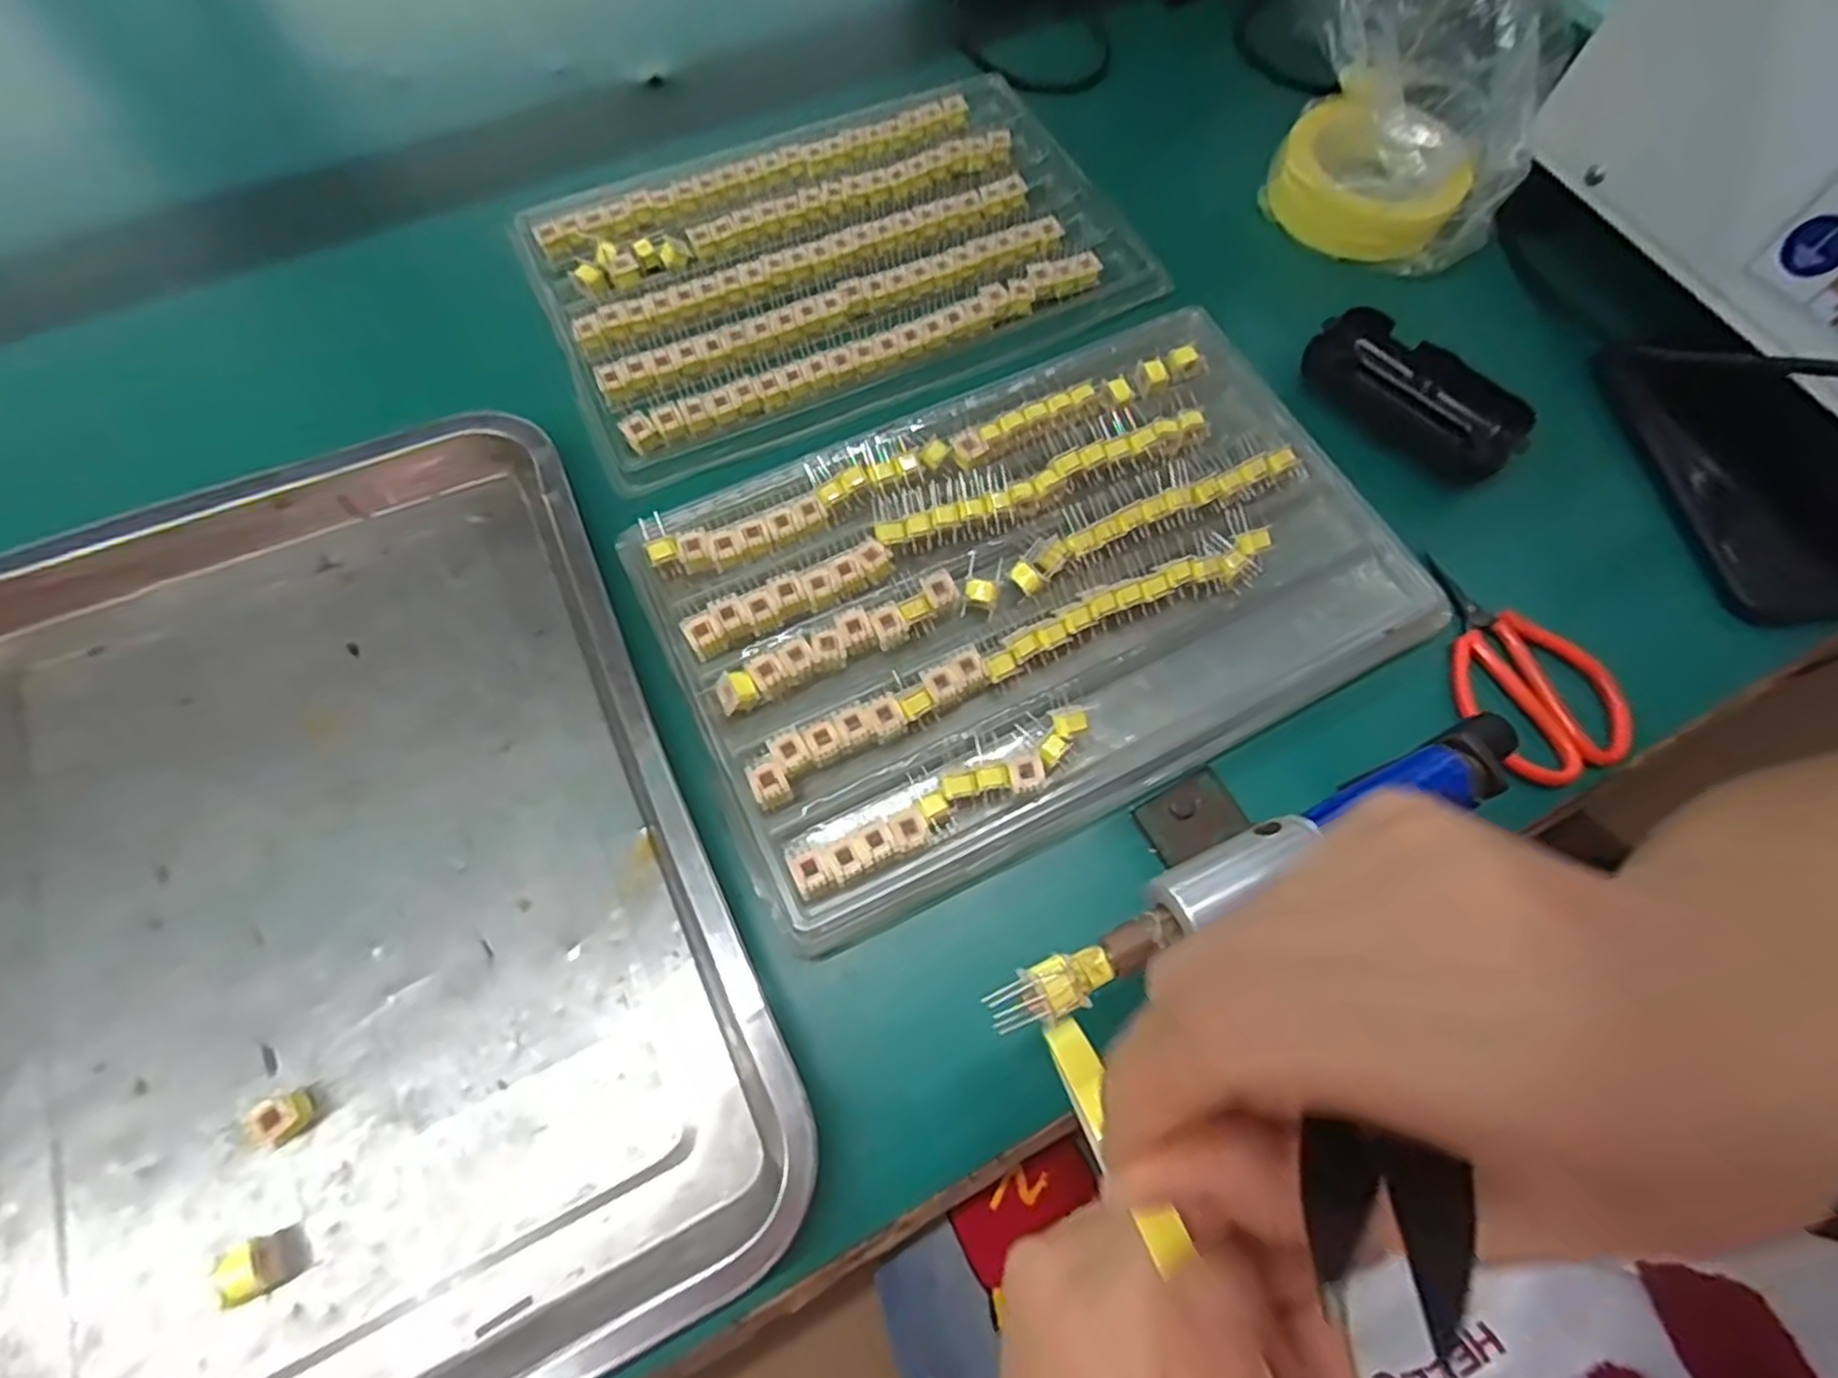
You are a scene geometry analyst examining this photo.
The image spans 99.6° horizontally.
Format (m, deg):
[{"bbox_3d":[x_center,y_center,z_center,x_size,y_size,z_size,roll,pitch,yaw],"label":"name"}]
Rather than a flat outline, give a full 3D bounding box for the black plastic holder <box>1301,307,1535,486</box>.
[{"bbox_3d":[0.259,-0.154,0.408,0.051,0.031,0.111,-36,73,-15],"label":"black plastic holder"}]

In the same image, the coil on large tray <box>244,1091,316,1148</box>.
[{"bbox_3d":[-0.225,0.152,0.274,0.014,0.016,0.014,-29,72,-13],"label":"coil on large tray"}]

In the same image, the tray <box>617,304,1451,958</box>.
[{"bbox_3d":[0.050,-0.053,0.347,0.317,0.021,0.209,-25,71,-12],"label":"tray"}]

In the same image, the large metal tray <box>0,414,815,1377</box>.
[{"bbox_3d":[-0.232,0.073,0.297,0.278,0.033,0.382,-24,71,-11],"label":"large metal tray"}]

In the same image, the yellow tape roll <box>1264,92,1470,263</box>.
[{"bbox_3d":[0.270,-0.310,0.463,0.104,0.045,0.104,1,68,-2],"label":"yellow tape roll"}]

